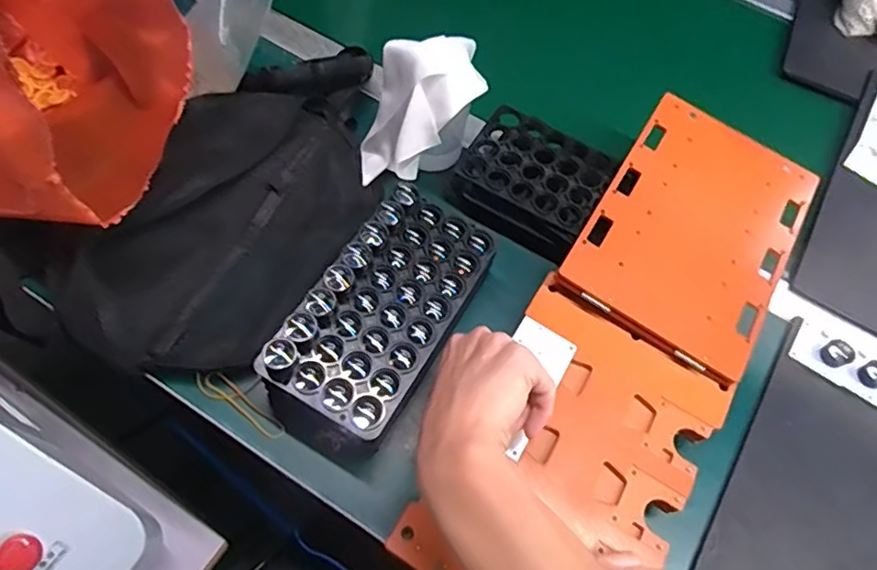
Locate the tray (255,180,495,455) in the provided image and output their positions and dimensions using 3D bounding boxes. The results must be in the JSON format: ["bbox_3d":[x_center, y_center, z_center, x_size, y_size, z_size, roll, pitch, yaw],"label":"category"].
[{"bbox_3d":[-0.040,0.018,0.443,0.101,0.051,0.200,31,63,10],"label":"tray"}]

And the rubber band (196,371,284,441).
[{"bbox_3d":[-0.150,0.090,0.438,0.080,0.006,0.020,32,69,8],"label":"rubber band"}]

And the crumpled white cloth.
[{"bbox_3d":[-0.014,-0.155,0.510,0.108,0.098,0.093,1,62,-6],"label":"crumpled white cloth"}]

